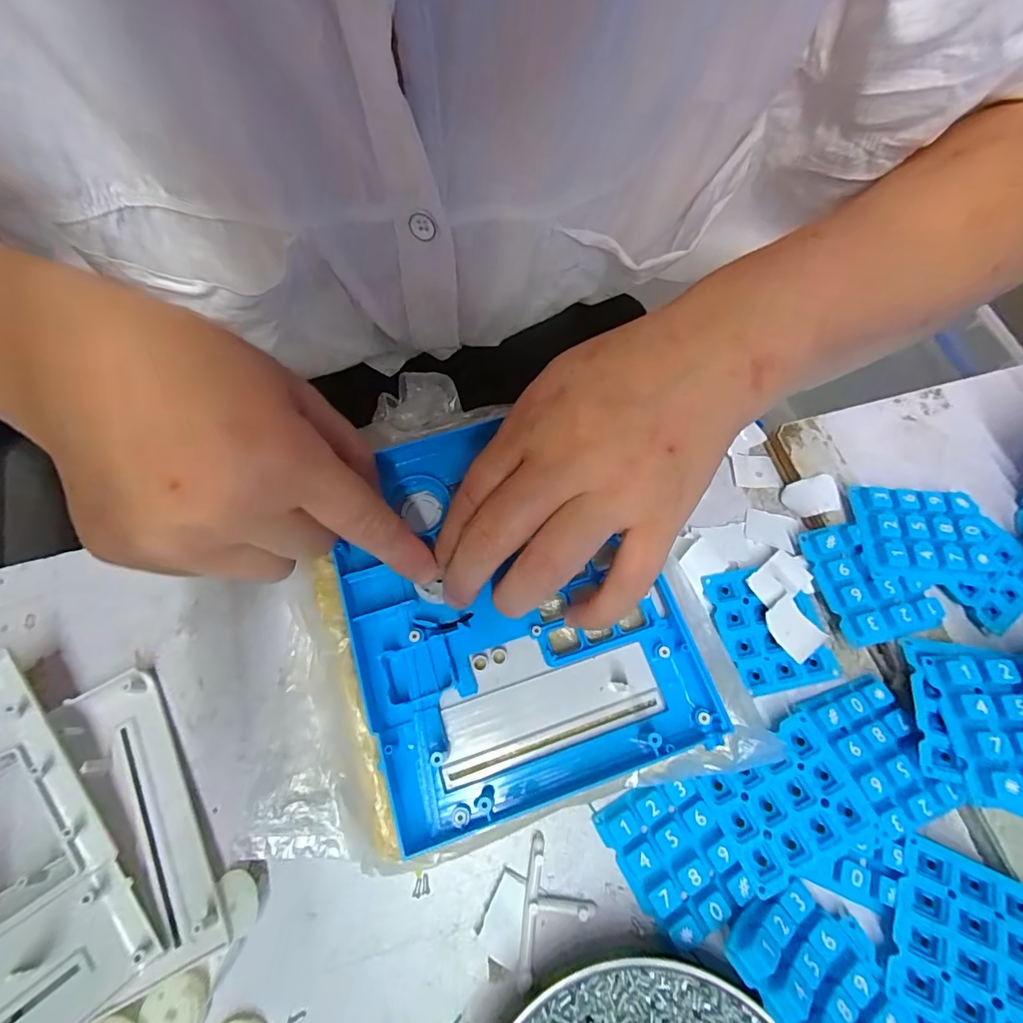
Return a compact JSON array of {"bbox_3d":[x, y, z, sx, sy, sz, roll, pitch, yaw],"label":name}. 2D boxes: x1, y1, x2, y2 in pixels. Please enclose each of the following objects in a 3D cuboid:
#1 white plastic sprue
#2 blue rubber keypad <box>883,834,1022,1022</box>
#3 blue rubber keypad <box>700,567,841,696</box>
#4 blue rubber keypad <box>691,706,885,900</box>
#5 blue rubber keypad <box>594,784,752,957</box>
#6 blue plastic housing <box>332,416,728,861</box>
[{"bbox_3d":[0.019,0.166,0.204,0.027,0.005,0.052,8,67,3],"label":"white plastic sprue"},{"bbox_3d":[0.179,0.169,0.192,0.048,0.009,0.061,27,69,11],"label":"blue rubber keypad"},{"bbox_3d":[0.128,0.056,0.247,0.049,0.007,0.059,-11,67,-5],"label":"blue rubber keypad"},{"bbox_3d":[0.118,0.125,0.213,0.058,0.008,0.048,-24,69,-10],"label":"blue rubber keypad"},{"bbox_3d":[0.069,0.146,0.211,0.045,0.009,0.057,-29,70,-12],"label":"blue rubber keypad"},{"bbox_3d":[-0.003,0.037,0.221,0.134,0.019,0.166,-15,67,-7],"label":"blue plastic housing"}]

